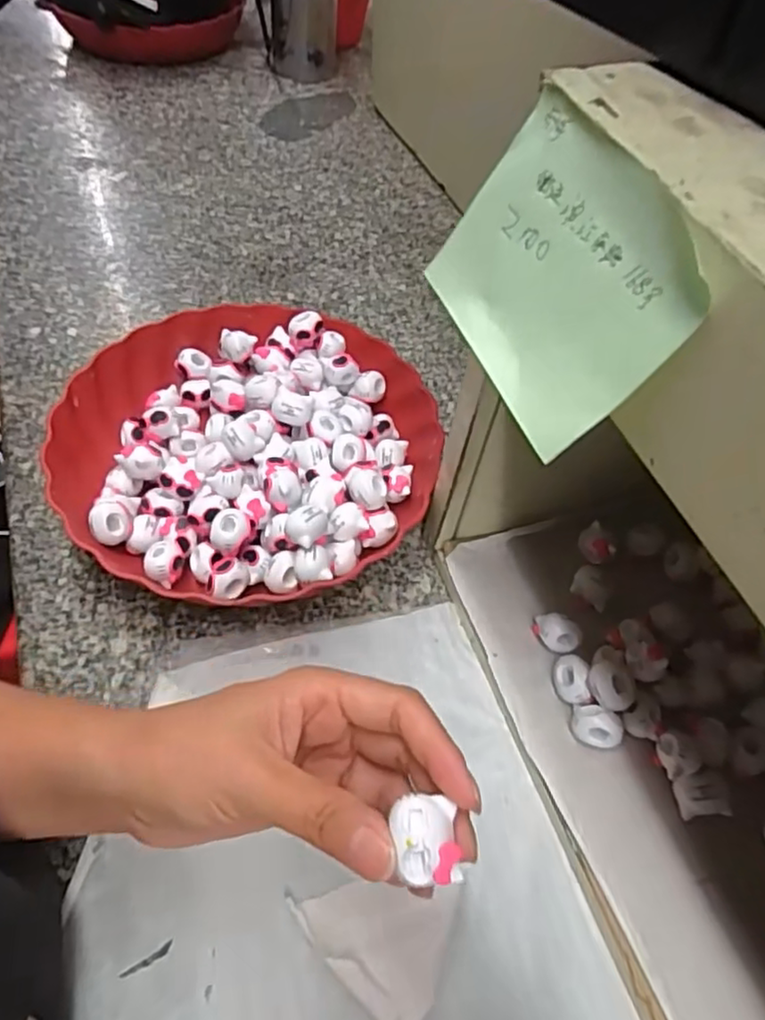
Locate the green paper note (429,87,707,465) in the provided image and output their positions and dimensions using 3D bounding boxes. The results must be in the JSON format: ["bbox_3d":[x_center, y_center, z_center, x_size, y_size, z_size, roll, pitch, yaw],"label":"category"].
[{"bbox_3d":[0.053,-0.074,0.203,0.006,0.069,0.095,1,53,-40],"label":"green paper note"}]

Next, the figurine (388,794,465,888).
[{"bbox_3d":[0.013,0.100,0.198,0.019,0.008,0.024,-5,55,-9],"label":"figurine"}]

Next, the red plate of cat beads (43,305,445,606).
[{"bbox_3d":[-0.086,-0.043,0.431,0.228,0.055,0.223,2,55,-3],"label":"red plate of cat beads"}]

